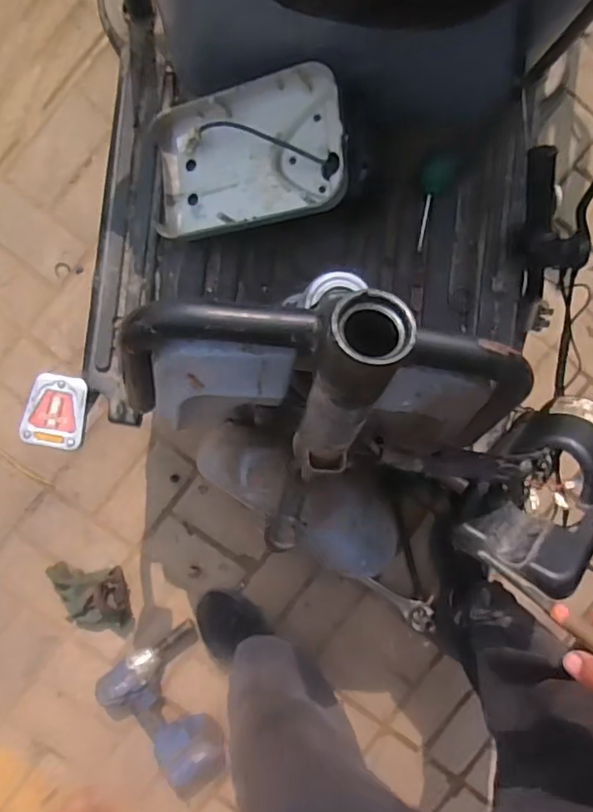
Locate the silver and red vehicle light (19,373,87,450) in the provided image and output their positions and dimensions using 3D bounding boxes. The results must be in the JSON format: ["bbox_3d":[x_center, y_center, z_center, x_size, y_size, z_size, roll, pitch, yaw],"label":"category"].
[{"bbox_3d":[-0.267,0.006,0.641,0.064,0.016,0.079,9,92,-6],"label":"silver and red vehicle light"}]

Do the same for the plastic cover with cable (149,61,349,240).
[{"bbox_3d":[-0.062,-0.298,0.701,0.246,0.040,0.166,-5,89,20],"label":"plastic cover with cable"}]

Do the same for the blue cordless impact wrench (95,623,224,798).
[{"bbox_3d":[-0.217,0.574,1.059,0.191,0.074,0.308,-28,94,-2],"label":"blue cordless impact wrench"}]

